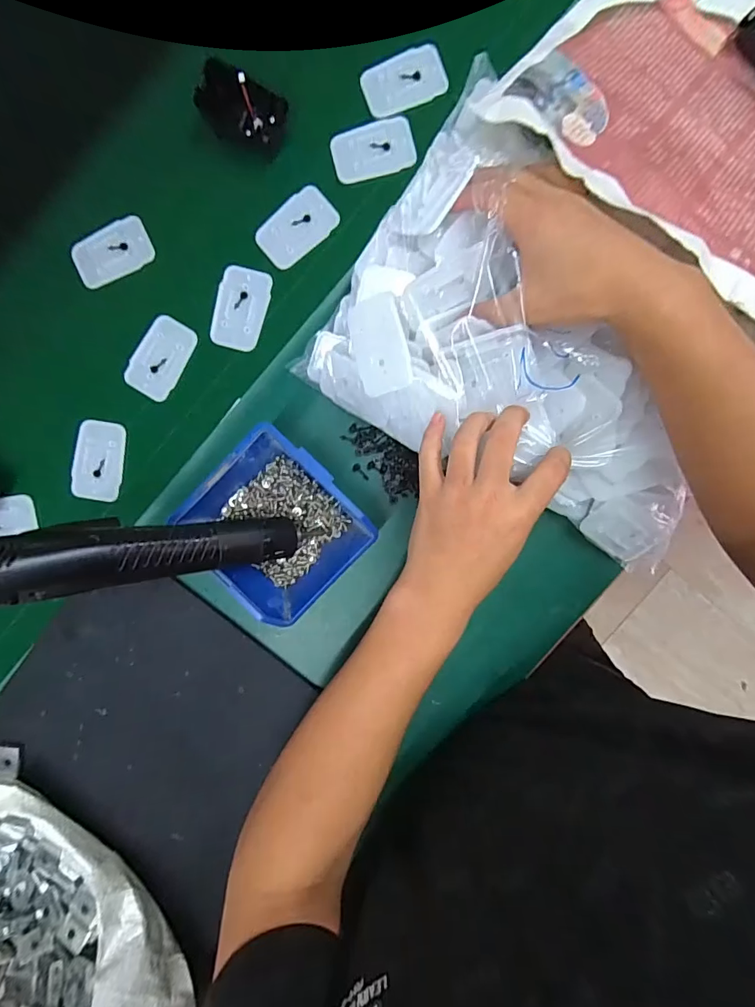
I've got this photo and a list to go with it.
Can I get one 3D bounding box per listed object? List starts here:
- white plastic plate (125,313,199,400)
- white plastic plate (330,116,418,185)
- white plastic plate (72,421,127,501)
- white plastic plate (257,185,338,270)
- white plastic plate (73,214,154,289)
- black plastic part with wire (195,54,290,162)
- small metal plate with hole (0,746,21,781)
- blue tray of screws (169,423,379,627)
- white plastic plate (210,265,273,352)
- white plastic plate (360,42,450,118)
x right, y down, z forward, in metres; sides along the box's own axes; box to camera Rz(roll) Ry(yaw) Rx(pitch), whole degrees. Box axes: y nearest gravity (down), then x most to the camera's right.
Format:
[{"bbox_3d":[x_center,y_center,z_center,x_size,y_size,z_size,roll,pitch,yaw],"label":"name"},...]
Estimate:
[{"bbox_3d":[-0.194,-0.130,0.404,0.044,0.004,0.071,31,91,1],"label":"white plastic plate"},{"bbox_3d":[-0.003,-0.305,0.391,0.070,0.004,0.045,-14,90,1],"label":"white plastic plate"},{"bbox_3d":[-0.252,-0.039,0.409,0.045,0.004,0.070,8,90,1],"label":"white plastic plate"},{"bbox_3d":[-0.070,-0.241,0.395,0.070,0.004,0.044,-38,89,1],"label":"white plastic plate"},{"bbox_3d":[-0.236,-0.224,0.405,0.070,0.004,0.047,-26,89,1],"label":"white plastic plate"},{"bbox_3d":[-0.111,-0.328,0.376,0.059,0.039,0.039,19,90,1],"label":"black plastic part with wire"},{"bbox_3d":[-0.329,0.230,0.403,0.004,0.018,0.028,-27,64,37],"label":"small metal plate with hole"},{"bbox_3d":[-0.078,0.018,0.368,0.125,0.062,0.118,45,91,1],"label":"blue tray of screws"},{"bbox_3d":[-0.120,-0.172,0.398,0.045,0.004,0.071,15,90,1],"label":"white plastic plate"},{"bbox_3d":[0.023,-0.362,0.387,0.069,0.004,0.046,-15,90,1],"label":"white plastic plate"}]

